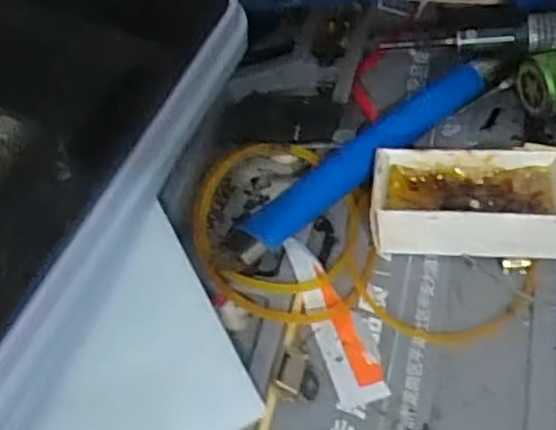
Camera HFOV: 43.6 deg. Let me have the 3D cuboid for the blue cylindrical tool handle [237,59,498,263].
[{"bbox_3d":[0.026,-0.017,0.190,0.093,0.014,0.012,-37,58,-21],"label":"blue cylindrical tool handle"}]

